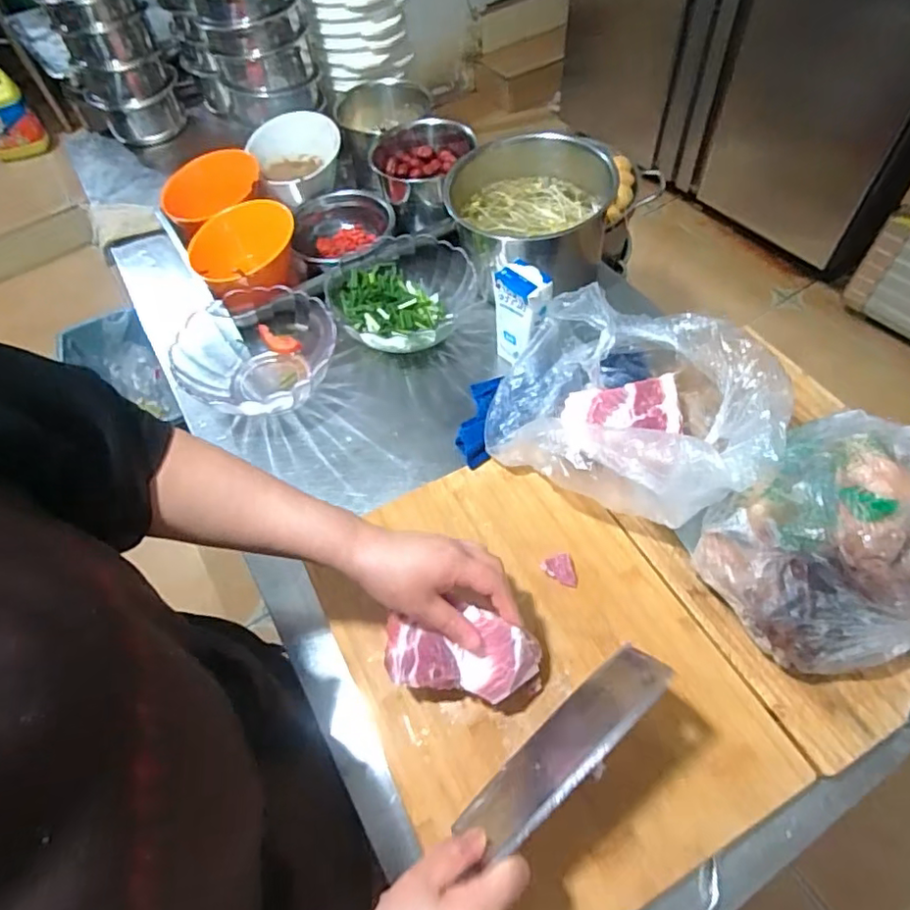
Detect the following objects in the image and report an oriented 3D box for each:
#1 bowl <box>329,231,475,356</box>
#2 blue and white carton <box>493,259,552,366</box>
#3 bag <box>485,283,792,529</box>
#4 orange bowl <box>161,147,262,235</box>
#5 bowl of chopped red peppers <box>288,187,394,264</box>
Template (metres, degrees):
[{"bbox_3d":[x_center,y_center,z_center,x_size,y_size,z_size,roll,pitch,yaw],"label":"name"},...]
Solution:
[{"bbox_3d":[-0.070,-0.208,0.773,0.192,0.065,0.210,-28,59,-13],"label":"bowl"},{"bbox_3d":[0.080,-0.164,0.687,0.044,0.124,0.060,-38,62,-19],"label":"blue and white carton"},{"bbox_3d":[0.174,-0.049,0.579,0.256,0.116,0.209,21,61,17],"label":"bag"},{"bbox_3d":[-0.354,-0.387,0.846,0.135,0.044,0.137,-2,57,3],"label":"orange bowl"},{"bbox_3d":[-0.164,-0.320,0.853,0.152,0.056,0.164,-8,57,-1],"label":"bowl of chopped red peppers"}]

